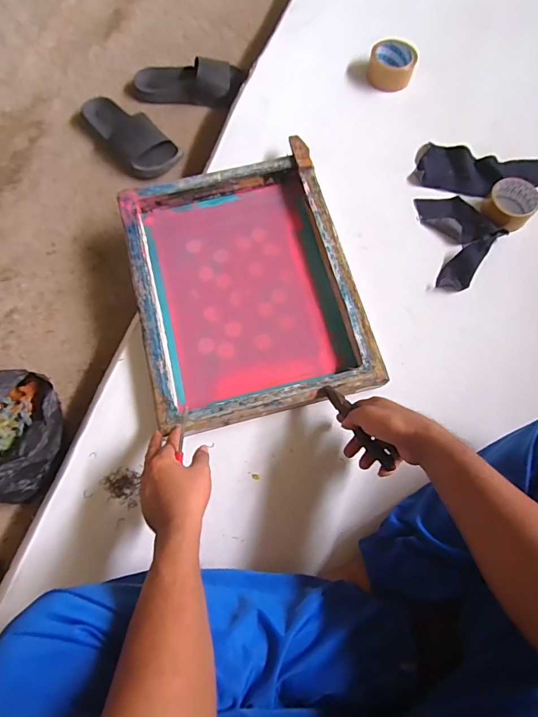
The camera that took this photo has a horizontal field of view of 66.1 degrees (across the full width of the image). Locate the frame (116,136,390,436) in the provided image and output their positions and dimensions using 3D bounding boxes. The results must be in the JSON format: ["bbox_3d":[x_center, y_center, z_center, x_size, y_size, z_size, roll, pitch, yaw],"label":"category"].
[{"bbox_3d":[-0.044,-0.124,0.708,0.351,0.053,0.448,-13,73,-5],"label":"frame"}]

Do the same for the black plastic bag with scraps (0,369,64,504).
[{"bbox_3d":[-0.390,0.122,0.633,0.175,0.171,0.138,-41,77,-13],"label":"black plastic bag with scraps"}]

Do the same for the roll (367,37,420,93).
[{"bbox_3d":[0.270,-0.645,0.918,0.101,0.067,0.085,19,73,5],"label":"roll"}]

